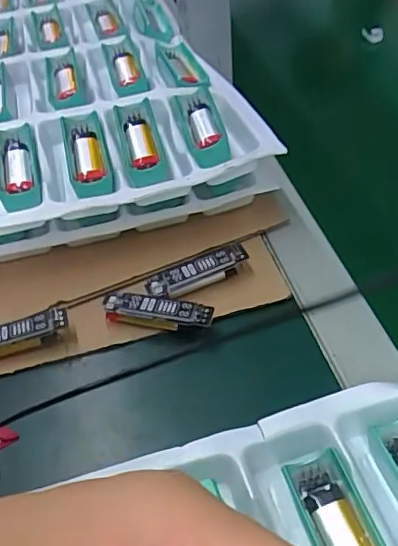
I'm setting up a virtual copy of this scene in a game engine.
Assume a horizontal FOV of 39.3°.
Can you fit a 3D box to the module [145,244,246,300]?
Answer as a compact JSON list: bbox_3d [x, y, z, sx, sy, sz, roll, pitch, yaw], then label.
[{"bbox_3d":[-0.001,0.000,0.366,0.067,0.019,0.014,-18,48,-11],"label":"module"}]

